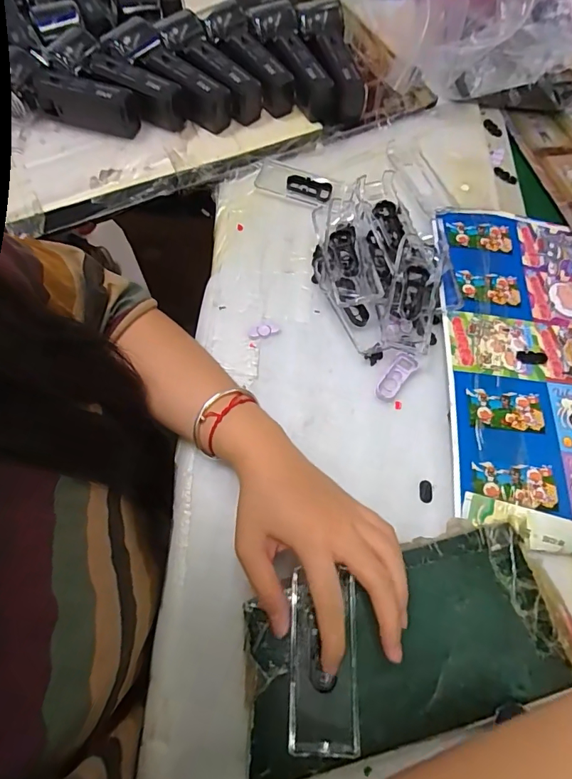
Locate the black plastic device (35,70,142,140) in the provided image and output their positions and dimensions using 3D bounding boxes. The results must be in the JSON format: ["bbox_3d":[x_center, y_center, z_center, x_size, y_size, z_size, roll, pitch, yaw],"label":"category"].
[{"bbox_3d":[-0.213,-0.306,0.483,0.105,0.045,0.025,13,66,4],"label":"black plastic device"}]

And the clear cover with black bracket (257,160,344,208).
[{"bbox_3d":[0.014,-0.220,0.480,0.092,0.007,0.038,19,67,6],"label":"clear cover with black bracket"}]

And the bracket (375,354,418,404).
[{"bbox_3d":[0.098,-0.011,0.399,0.019,0.006,0.050,37,70,13],"label":"bracket"}]

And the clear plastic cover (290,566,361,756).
[{"bbox_3d":[0.025,0.177,0.292,0.045,0.017,0.103,-1,67,-3],"label":"clear plastic cover"}]

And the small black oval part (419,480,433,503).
[{"bbox_3d":[0.115,0.083,0.364,0.010,0.004,0.018,9,66,2],"label":"small black oval part"}]

